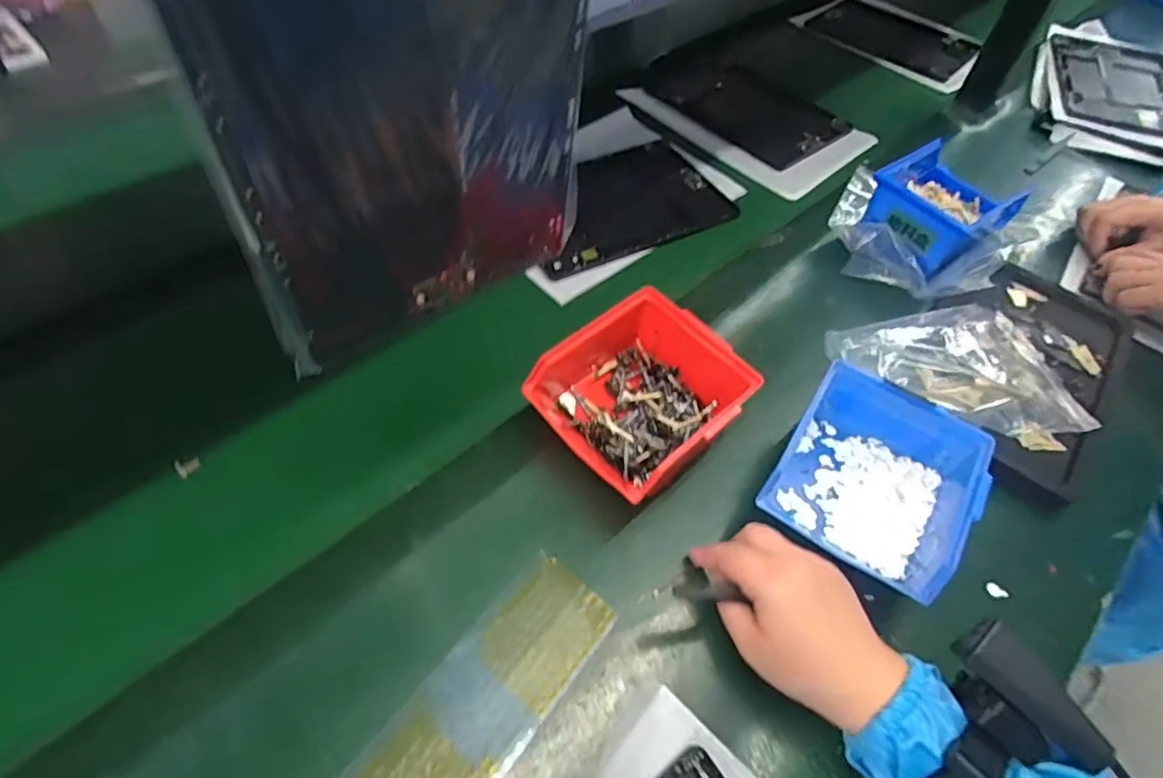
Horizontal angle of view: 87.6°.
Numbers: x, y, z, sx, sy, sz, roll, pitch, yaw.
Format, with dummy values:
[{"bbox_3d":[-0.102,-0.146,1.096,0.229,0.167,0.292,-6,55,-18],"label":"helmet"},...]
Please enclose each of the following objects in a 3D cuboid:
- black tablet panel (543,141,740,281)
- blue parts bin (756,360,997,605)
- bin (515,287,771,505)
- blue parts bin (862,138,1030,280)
[{"bbox_3d":[0.041,-0.206,0.665,0.221,0.017,0.161,-18,55,-18],"label":"black tablet panel"},{"bbox_3d":[0.206,0.067,0.435,0.122,0.066,0.133,29,55,18],"label":"blue parts bin"},{"bbox_3d":[0.039,0.004,0.464,0.138,0.070,0.147,-35,62,-28],"label":"bin"},{"bbox_3d":[0.365,-0.189,0.618,0.140,0.066,0.109,-33,60,-26],"label":"blue parts bin"}]

